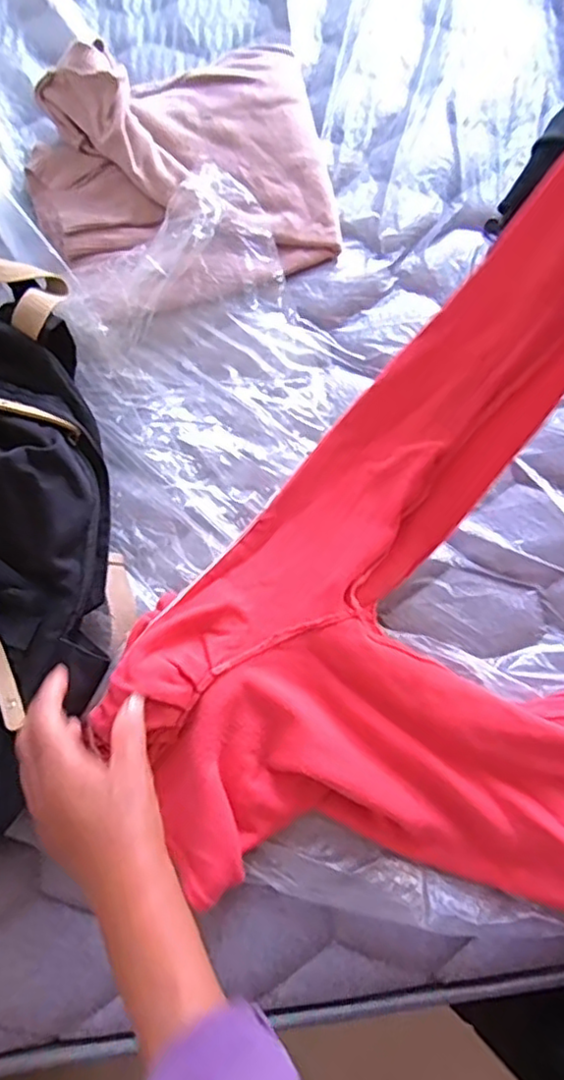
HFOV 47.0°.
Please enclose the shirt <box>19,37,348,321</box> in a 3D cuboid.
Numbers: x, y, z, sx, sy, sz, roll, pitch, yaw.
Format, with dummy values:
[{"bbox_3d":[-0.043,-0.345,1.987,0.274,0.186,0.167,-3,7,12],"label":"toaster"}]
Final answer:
[{"bbox_3d":[-0.092,-0.349,0.617,0.286,0.073,0.256,-16,77,-5],"label":"shirt"}]

